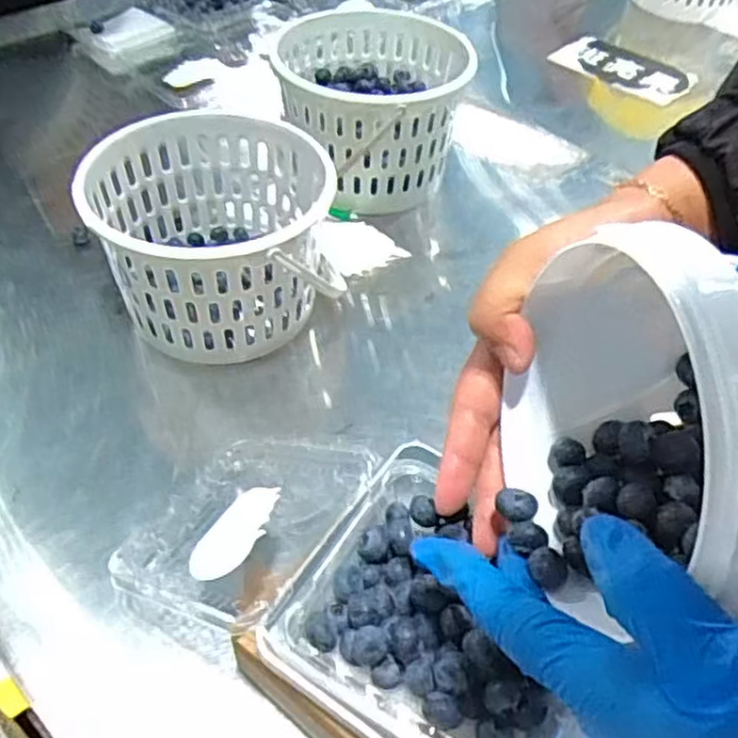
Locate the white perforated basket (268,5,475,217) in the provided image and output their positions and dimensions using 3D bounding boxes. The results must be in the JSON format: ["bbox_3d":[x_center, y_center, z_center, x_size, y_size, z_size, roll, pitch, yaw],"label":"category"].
[{"bbox_3d":[0.003,-0.230,0.669,0.160,0.123,0.174,-3,48,-6],"label":"white perforated basket"}]

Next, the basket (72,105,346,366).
[{"bbox_3d":[-0.112,-0.092,0.542,0.172,0.122,0.173,-6,49,-8],"label":"basket"}]

